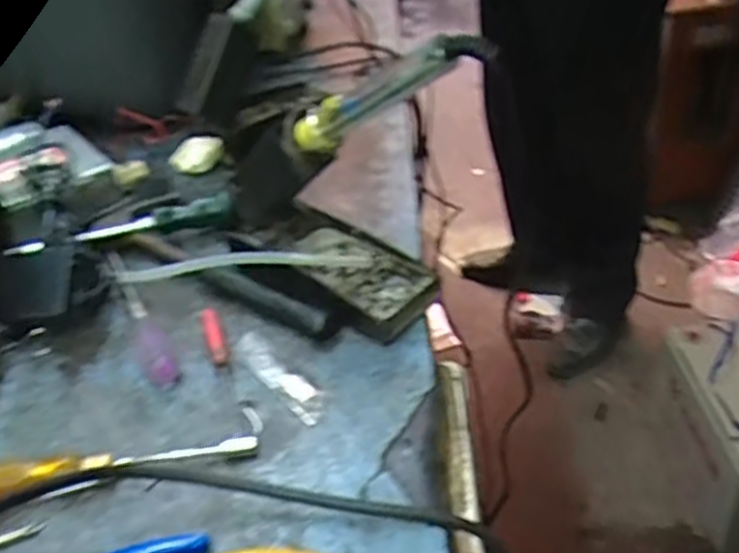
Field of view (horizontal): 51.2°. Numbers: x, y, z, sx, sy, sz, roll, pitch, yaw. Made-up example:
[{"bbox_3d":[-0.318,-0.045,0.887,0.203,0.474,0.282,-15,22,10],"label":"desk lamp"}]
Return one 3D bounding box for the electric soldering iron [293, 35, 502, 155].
[{"bbox_3d":[0.009,-0.108,0.453,0.020,0.026,0.166,-34,12,-36],"label":"electric soldering iron"}]

